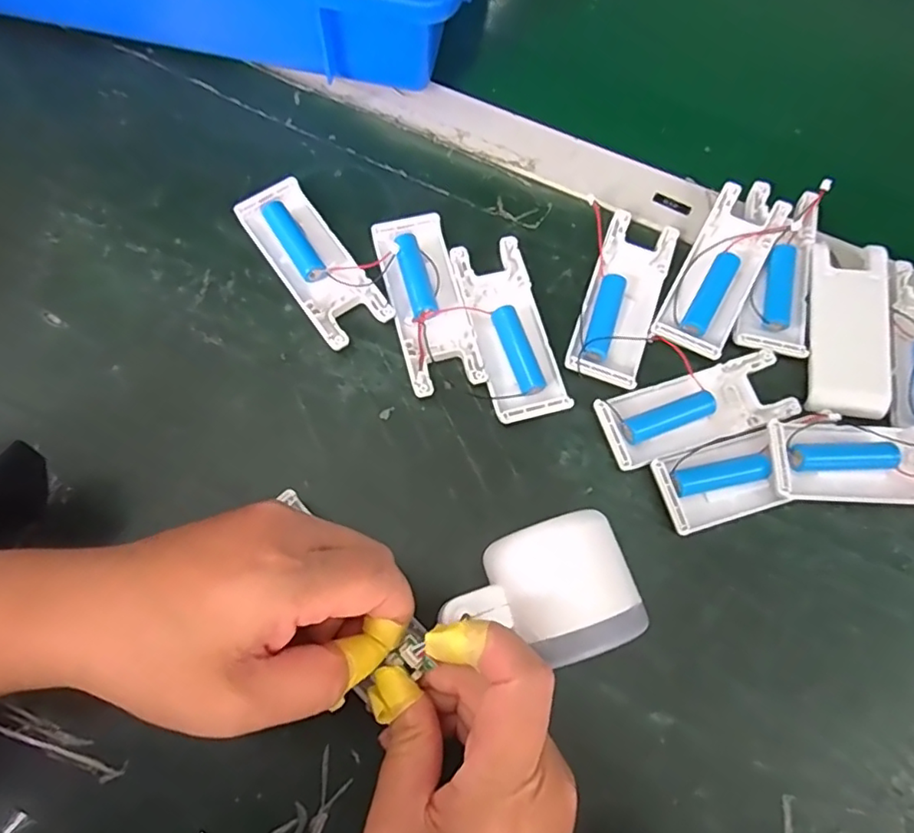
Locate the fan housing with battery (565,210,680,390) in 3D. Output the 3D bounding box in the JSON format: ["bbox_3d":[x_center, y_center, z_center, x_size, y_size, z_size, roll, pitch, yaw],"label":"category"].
[{"bbox_3d":[0.094,-0.067,0.325,0.040,0.011,0.103,20,72,3],"label":"fan housing with battery"}]

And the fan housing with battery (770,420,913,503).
[{"bbox_3d":[0.209,0.024,0.299,0.101,0.021,0.039,3,72,-2],"label":"fan housing with battery"}]

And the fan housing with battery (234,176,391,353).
[{"bbox_3d":[-0.080,-0.085,0.324,0.040,0.011,0.103,-35,77,-13],"label":"fan housing with battery"}]

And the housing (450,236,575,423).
[{"bbox_3d":[0.029,-0.048,0.318,0.040,0.012,0.102,-14,74,-8],"label":"housing"}]

